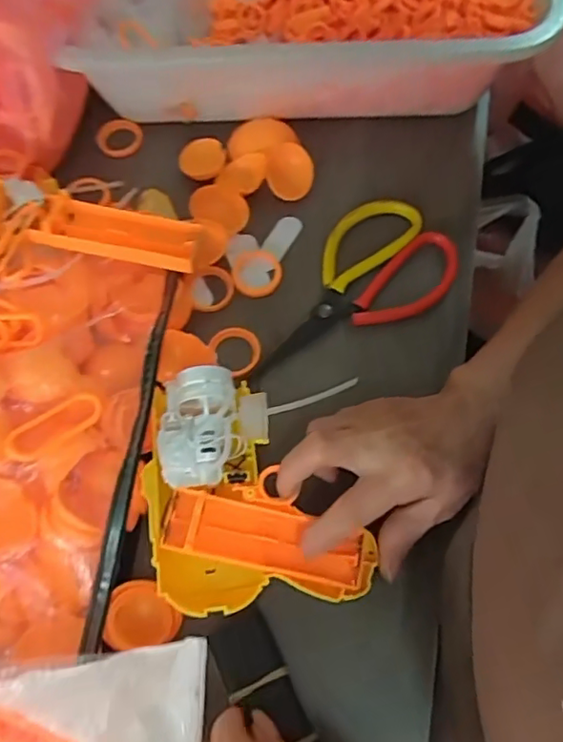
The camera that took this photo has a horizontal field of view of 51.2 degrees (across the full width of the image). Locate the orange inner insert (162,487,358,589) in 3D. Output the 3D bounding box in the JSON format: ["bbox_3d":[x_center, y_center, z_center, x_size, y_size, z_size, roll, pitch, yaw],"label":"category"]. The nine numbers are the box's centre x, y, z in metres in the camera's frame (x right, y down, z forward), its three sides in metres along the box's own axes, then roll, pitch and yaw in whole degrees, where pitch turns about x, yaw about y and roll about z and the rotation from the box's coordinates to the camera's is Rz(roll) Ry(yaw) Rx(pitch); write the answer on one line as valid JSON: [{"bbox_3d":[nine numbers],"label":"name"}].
[{"bbox_3d":[-0.010,0.094,0.328,0.108,0.017,0.034,16,68,-1],"label":"orange inner insert"}]

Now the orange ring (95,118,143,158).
[{"bbox_3d":[-0.132,-0.190,0.479,0.038,0.015,0.031,-17,68,-6],"label":"orange ring"}]

